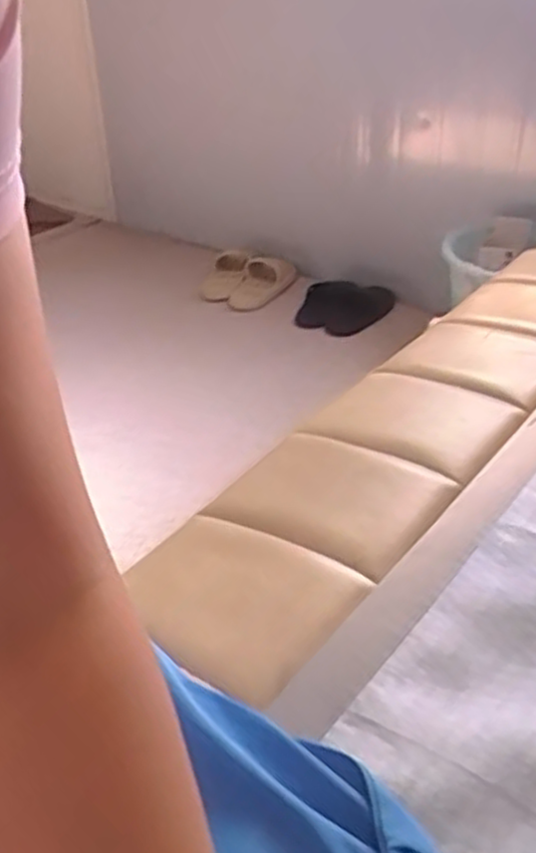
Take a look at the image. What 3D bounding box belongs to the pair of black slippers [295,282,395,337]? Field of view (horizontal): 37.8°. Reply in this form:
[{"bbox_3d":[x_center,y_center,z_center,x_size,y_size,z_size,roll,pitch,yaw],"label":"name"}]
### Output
[{"bbox_3d":[0.186,-0.297,1.945,0.238,0.078,0.185,21,40,28],"label":"pair of black slippers"}]

